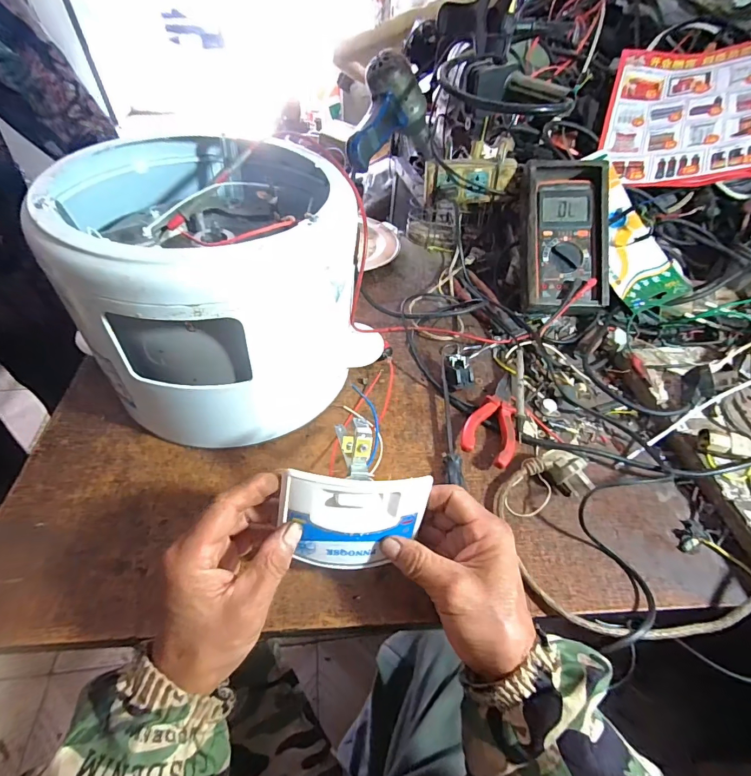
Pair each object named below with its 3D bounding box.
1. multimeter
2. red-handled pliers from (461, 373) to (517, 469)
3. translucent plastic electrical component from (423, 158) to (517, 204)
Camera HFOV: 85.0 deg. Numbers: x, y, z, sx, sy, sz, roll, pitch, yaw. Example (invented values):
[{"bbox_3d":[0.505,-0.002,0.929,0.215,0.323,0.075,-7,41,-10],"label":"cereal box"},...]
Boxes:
[{"bbox_3d":[0.259,-0.208,0.567,0.114,0.040,0.208,2,83,7],"label":"multimeter"},{"bbox_3d":[0.133,0.030,0.446,0.052,0.023,0.132,22,51,15],"label":"red-handled pliers"},{"bbox_3d":[0.135,-0.306,0.588,0.128,0.076,0.040,0,31,-1],"label":"translucent plastic electrical component"}]

